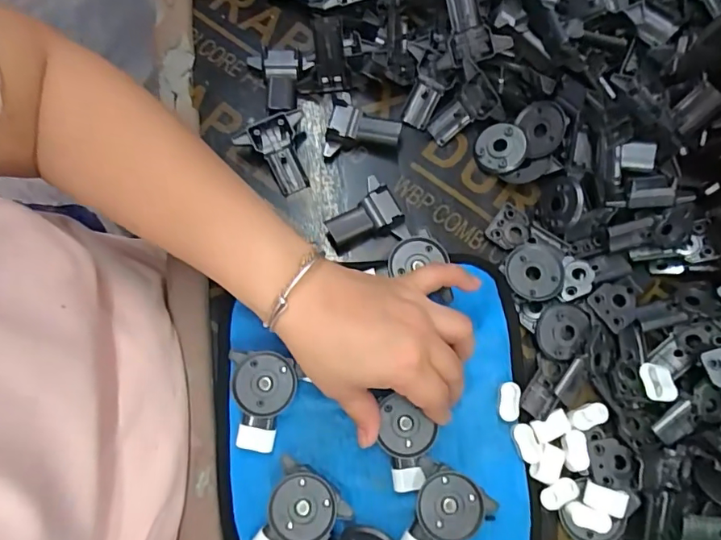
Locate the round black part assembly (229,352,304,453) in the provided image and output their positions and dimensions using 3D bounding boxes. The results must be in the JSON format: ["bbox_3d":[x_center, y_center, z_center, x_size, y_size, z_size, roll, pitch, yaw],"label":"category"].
[{"bbox_3d":[-0.067,0.089,0.342,0.045,0.018,0.065,3,76,0],"label":"round black part assembly"}]

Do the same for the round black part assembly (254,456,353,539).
[{"bbox_3d":[-0.038,0.165,0.328,0.051,0.025,0.064,22,77,5],"label":"round black part assembly"}]

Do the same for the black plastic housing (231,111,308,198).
[{"bbox_3d":[-0.065,-0.090,0.394,0.053,0.022,0.058,-18,77,-5],"label":"black plastic housing"}]

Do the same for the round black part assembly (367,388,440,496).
[{"bbox_3d":[0.031,0.116,0.338,0.036,0.019,0.063,-3,76,-1],"label":"round black part assembly"}]

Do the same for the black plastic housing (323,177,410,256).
[{"bbox_3d":[0.001,-0.041,0.387,0.058,0.020,0.051,-21,77,-6],"label":"black plastic housing"}]

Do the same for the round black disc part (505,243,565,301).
[{"bbox_3d":[0.131,0.000,0.372,0.040,0.004,0.045,35,78,8],"label":"round black disc part"}]

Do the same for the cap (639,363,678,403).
[{"bbox_3d":[0.211,0.080,0.356,0.019,0.007,0.027,-17,58,24],"label":"cap"}]

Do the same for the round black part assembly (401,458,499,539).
[{"bbox_3d":[0.059,0.165,0.331,0.055,0.025,0.063,17,76,4],"label":"round black part assembly"}]

